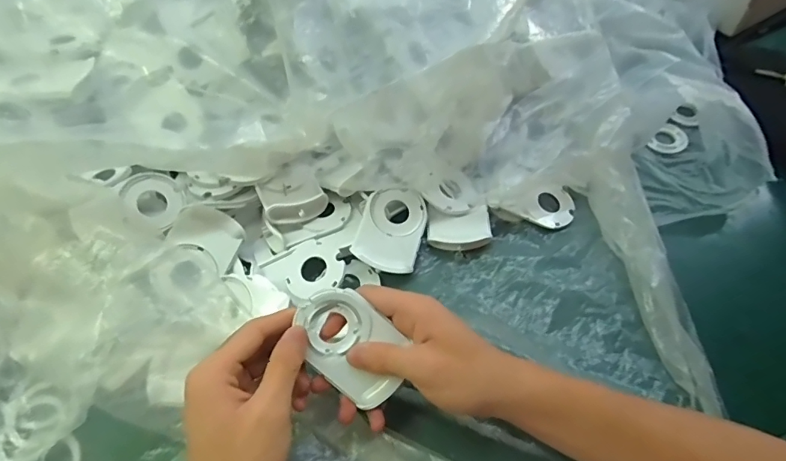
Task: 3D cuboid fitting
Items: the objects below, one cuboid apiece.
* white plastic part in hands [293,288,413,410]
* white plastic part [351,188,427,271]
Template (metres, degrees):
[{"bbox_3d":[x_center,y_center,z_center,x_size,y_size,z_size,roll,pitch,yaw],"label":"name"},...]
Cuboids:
[{"bbox_3d":[-0.028,0.077,0.311,0.084,0.006,0.054,45,82,-3],"label":"white plastic part in hands"},{"bbox_3d":[-0.001,0.000,0.418,0.057,0.015,0.080,20,66,-1],"label":"white plastic part"}]

